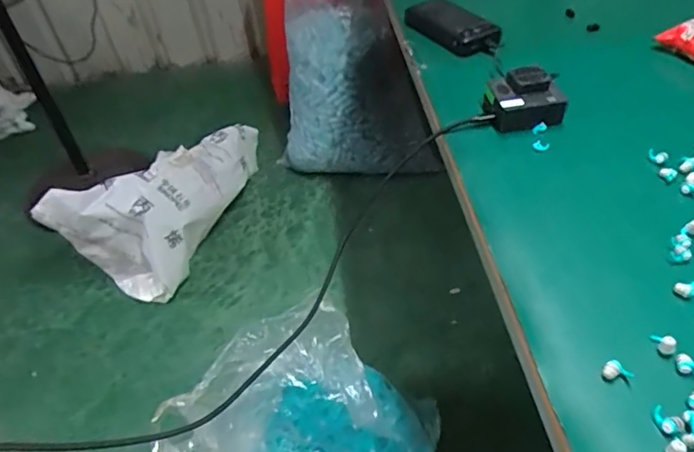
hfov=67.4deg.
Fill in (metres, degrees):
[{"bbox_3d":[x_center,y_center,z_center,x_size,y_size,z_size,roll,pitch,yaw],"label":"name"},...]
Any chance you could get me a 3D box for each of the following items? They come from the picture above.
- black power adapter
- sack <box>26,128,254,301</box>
[{"bbox_3d":[0.212,-0.151,0.622,0.089,0.051,0.066,-3,45,4],"label":"black power adapter"},{"bbox_3d":[-0.453,-0.065,1.460,0.634,0.308,0.262,-37,52,-27],"label":"sack"}]

